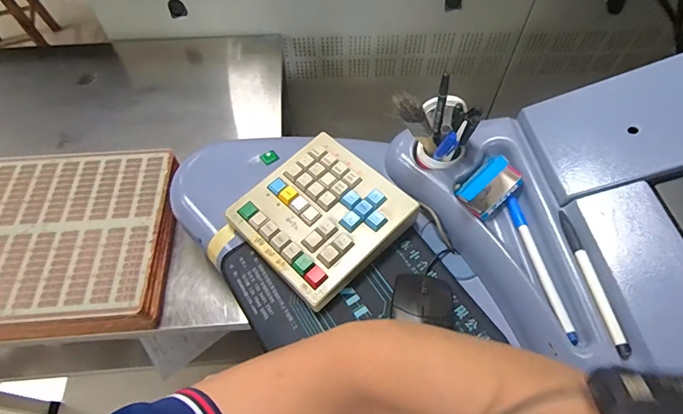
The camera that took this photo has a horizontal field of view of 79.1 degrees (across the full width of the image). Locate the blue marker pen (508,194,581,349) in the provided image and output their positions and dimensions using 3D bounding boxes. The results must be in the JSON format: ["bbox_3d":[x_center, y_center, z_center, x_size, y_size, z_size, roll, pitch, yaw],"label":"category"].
[{"bbox_3d":[0.189,0.055,0.394,0.010,0.010,0.148,-9,58,-5],"label":"blue marker pen"}]

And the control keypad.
[{"bbox_3d":[-0.024,0.006,0.464,0.157,0.030,0.158,-39,66,-22],"label":"control keypad"}]

